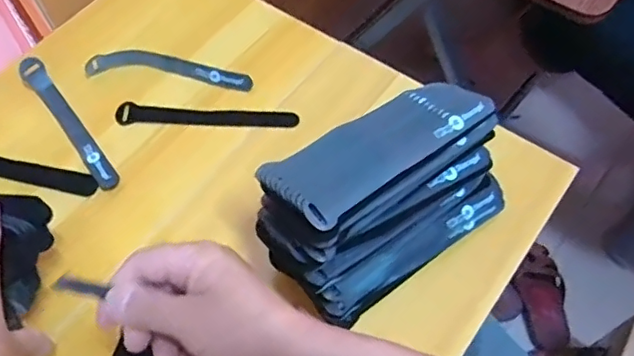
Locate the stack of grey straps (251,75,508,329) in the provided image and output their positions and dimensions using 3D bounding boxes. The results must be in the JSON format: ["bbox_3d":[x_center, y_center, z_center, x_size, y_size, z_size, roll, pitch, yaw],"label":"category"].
[{"bbox_3d":[0.060,0.015,0.487,0.214,0.121,0.107,-33,63,-16],"label":"stack of grey straps"}]

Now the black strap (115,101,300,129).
[{"bbox_3d":[-0.120,-0.067,0.621,0.196,0.010,0.028,2,60,4],"label":"black strap"}]

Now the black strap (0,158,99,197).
[{"bbox_3d":[-0.320,-0.010,0.595,0.198,0.007,0.025,12,62,9],"label":"black strap"}]

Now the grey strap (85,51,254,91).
[{"bbox_3d":[-0.165,-0.125,0.645,0.189,0.014,0.037,5,70,6],"label":"grey strap"}]

